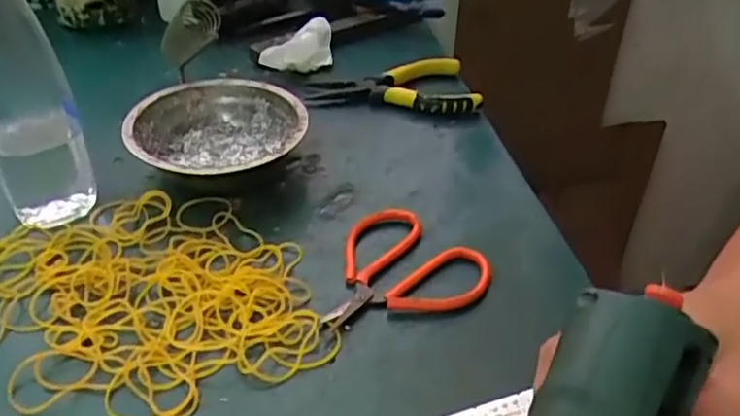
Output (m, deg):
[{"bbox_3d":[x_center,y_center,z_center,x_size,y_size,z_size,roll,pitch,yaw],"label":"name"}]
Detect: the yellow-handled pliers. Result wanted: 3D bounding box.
[{"bbox_3d":[0.021,-0.111,0.557,0.147,0.032,0.061,4,38,0],"label":"yellow-handled pliers"}]

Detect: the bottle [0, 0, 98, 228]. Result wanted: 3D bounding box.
[{"bbox_3d":[-0.209,-0.077,0.375,0.053,0.187,0.041,-19,44,-27],"label":"bottle"}]

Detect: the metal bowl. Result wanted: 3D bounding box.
[{"bbox_3d":[-0.108,-0.047,0.455,0.119,0.045,0.119,3,38,-2],"label":"metal bowl"}]

